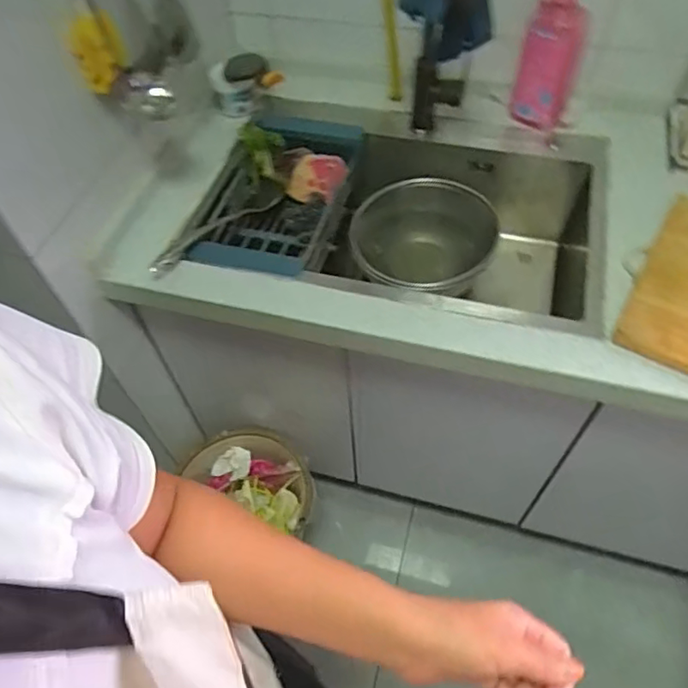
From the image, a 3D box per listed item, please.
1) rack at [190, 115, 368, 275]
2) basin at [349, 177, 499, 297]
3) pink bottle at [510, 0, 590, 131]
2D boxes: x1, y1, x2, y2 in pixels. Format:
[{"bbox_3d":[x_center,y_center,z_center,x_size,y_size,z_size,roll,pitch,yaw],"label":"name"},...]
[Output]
[{"bbox_3d":[-0.113,-0.245,0.985,0.216,0.097,0.383,10,57,10],"label":"rack"},{"bbox_3d":[0.166,-0.197,1.048,0.250,0.104,0.254,-2,55,2],"label":"basin"},{"bbox_3d":[0.345,-0.487,0.931,0.100,0.240,0.093,15,58,13],"label":"pink bottle"}]

